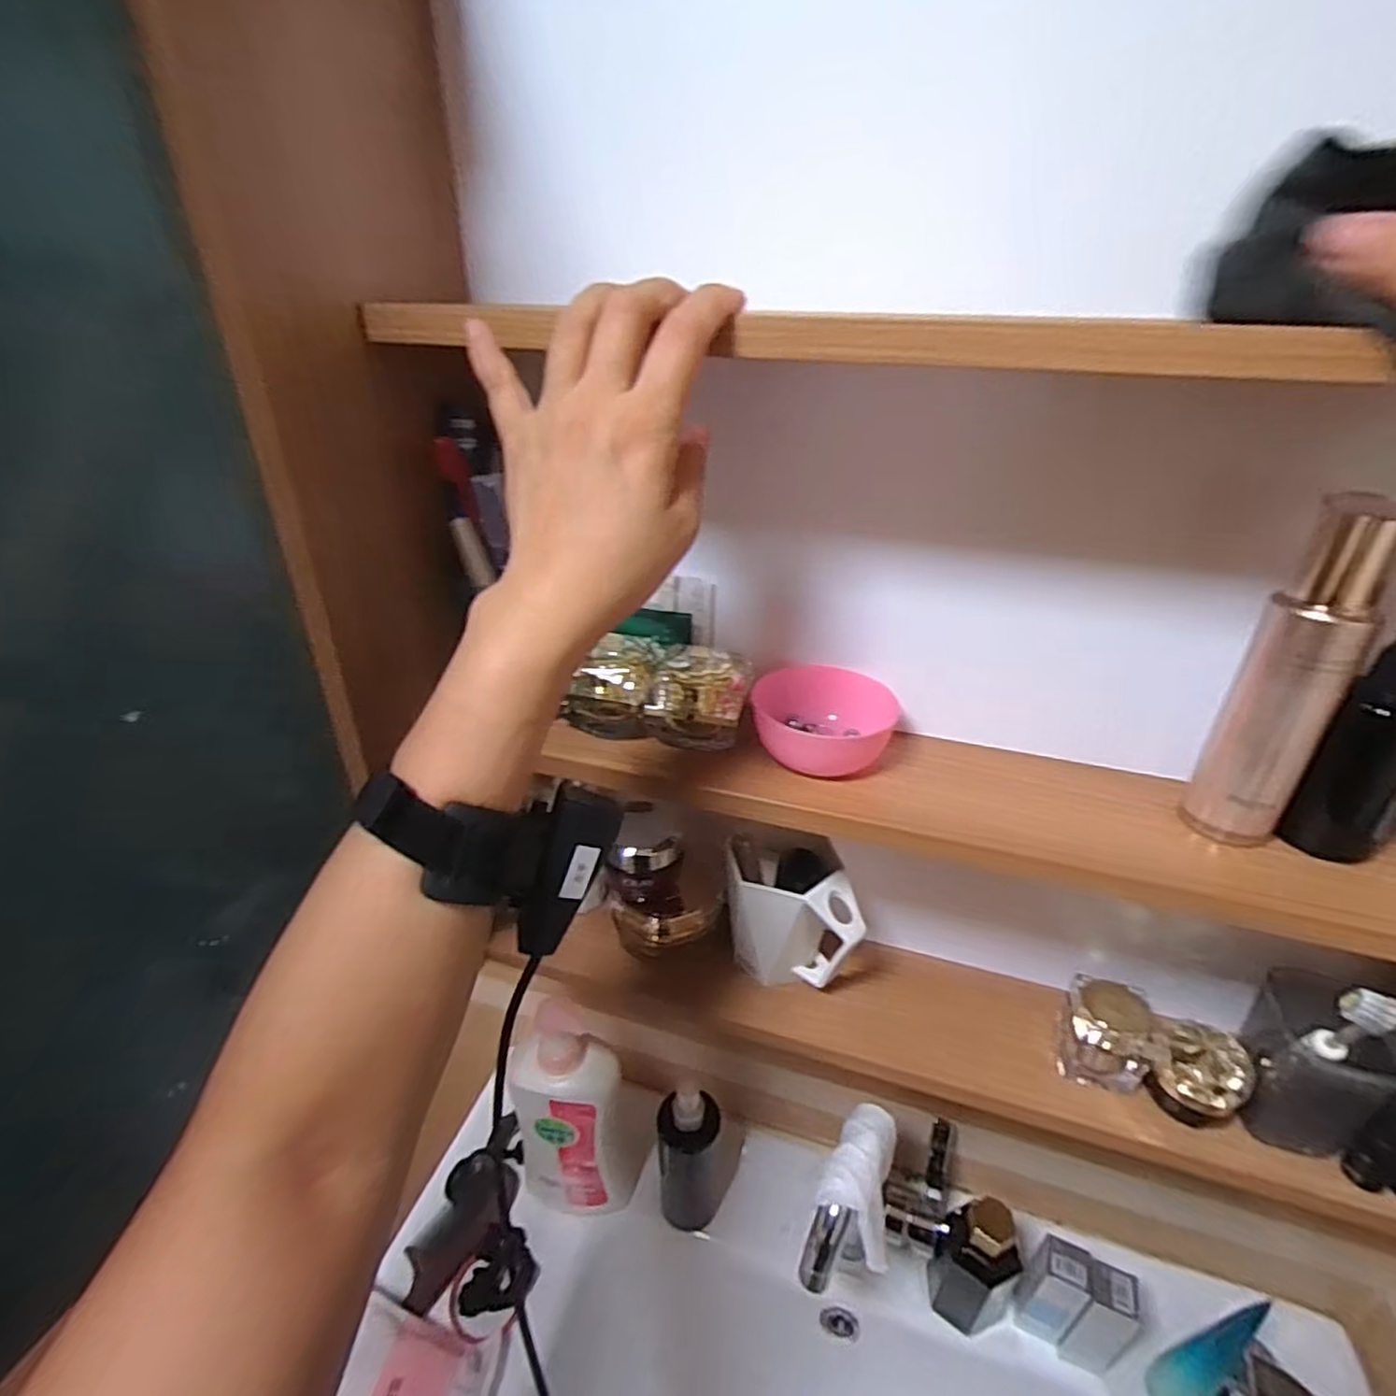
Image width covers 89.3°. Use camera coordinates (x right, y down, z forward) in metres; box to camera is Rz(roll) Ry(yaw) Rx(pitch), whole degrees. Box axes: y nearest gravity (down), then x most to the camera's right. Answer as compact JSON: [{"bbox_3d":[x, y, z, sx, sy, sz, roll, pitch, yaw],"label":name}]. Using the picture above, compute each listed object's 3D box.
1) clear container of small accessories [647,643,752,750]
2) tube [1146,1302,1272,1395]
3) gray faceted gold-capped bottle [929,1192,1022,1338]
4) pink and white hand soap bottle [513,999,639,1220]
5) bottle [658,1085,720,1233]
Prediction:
[{"bbox_3d":[0.002,-0.001,0.447,0.060,0.052,0.051,8,31,12],"label":"clear container of small accessories"},{"bbox_3d":[0.392,0.506,0.542,0.051,0.136,0.037,-13,33,-22],"label":"tube"},{"bbox_3d":[0.240,0.471,0.600,0.067,0.146,0.063,0,30,0],"label":"gray faceted gold-capped bottle"},{"bbox_3d":[-0.117,0.379,0.652,0.102,0.230,0.077,-7,31,-13],"label":"pink and white hand soap bottle"},{"bbox_3d":[-0.008,0.418,0.651,0.054,0.180,0.045,0,30,0],"label":"bottle"}]

